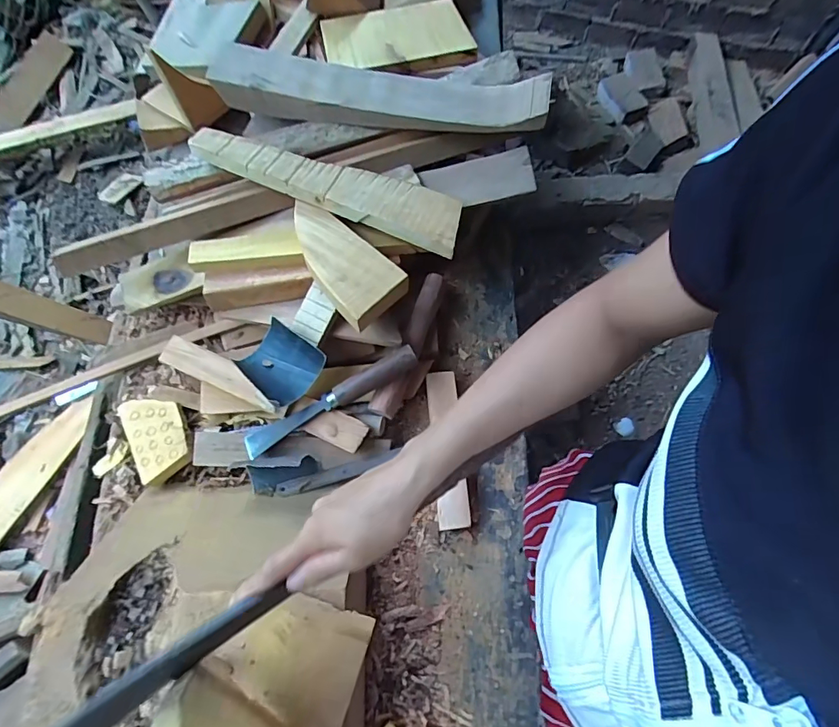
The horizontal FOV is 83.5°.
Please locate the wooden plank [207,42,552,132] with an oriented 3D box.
[{"bbox_3d":[-0.062,-0.404,0.709,0.497,0.055,0.093,8,70,3],"label":"wooden plank"}]

